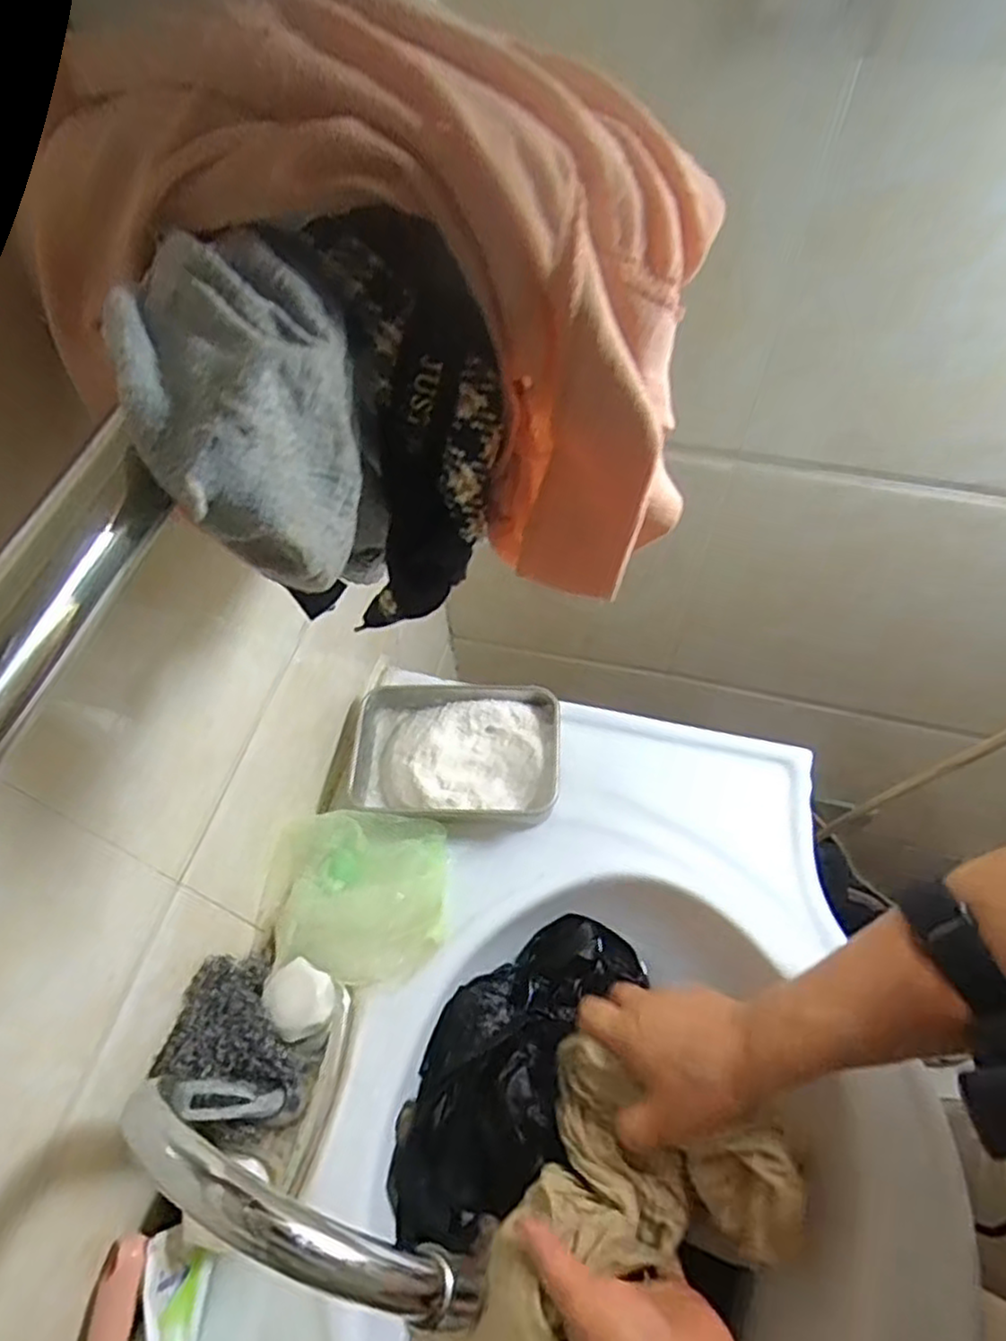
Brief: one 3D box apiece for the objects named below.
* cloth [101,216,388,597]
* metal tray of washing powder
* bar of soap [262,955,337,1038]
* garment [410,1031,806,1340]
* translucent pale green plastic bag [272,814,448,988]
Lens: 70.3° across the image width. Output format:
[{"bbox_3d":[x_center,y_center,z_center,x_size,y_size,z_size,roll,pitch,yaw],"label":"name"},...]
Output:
[{"bbox_3d":[-0.050,-0.049,0.153,0.040,0.055,0.069,-12,60,-5],"label":"cloth"},{"bbox_3d":[-0.033,0.062,0.530,0.147,0.035,0.103,0,60,2],"label":"metal tray of washing powder"},{"bbox_3d":[-0.121,0.194,0.426,0.036,0.017,0.039,-36,65,-17],"label":"bar of soap"},{"bbox_3d":[0.056,0.330,0.383,0.140,0.061,0.225,28,64,17],"label":"garment"},{"bbox_3d":[-0.096,0.151,0.482,0.111,0.038,0.103,3,60,4],"label":"translucent pale green plastic bag"}]

